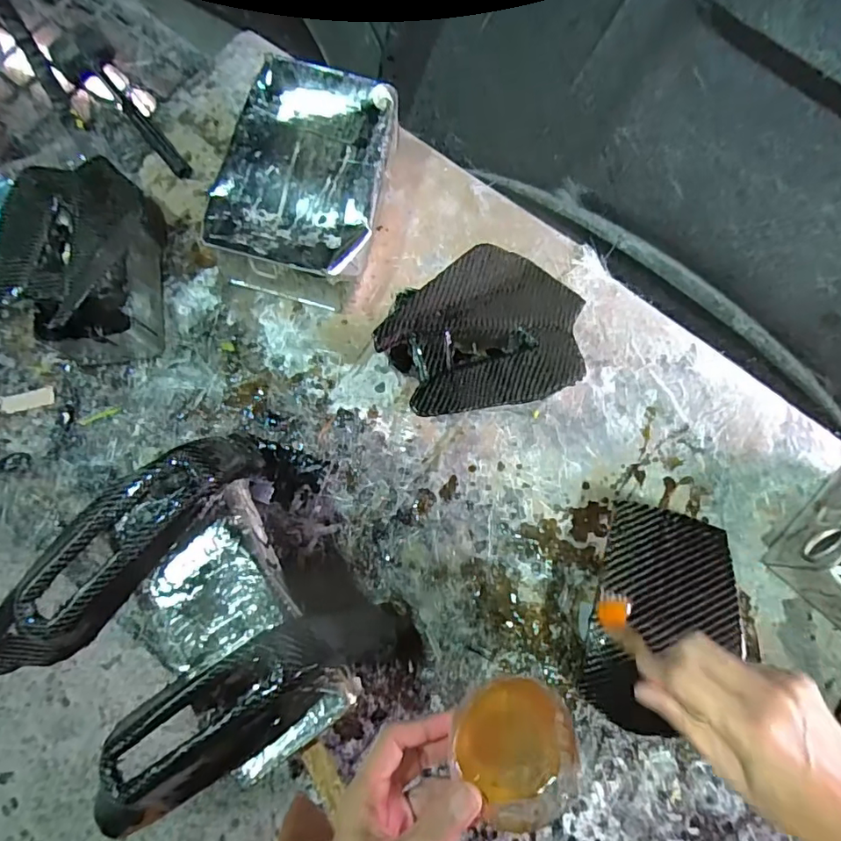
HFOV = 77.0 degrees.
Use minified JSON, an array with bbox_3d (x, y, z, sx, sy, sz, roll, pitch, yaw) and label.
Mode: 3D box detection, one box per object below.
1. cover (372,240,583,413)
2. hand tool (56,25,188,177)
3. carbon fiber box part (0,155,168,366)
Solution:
[{"bbox_3d":[0.063,-0.080,0.489,0.183,0.032,0.148,-30,80,-8],"label":"cover"},{"bbox_3d":[-0.384,-0.399,0.677,0.068,0.049,0.223,-33,80,-8],"label":"hand tool"},{"bbox_3d":[-0.377,-0.179,0.606,0.142,0.106,0.206,-4,77,-2],"label":"carbon fiber box part"}]

